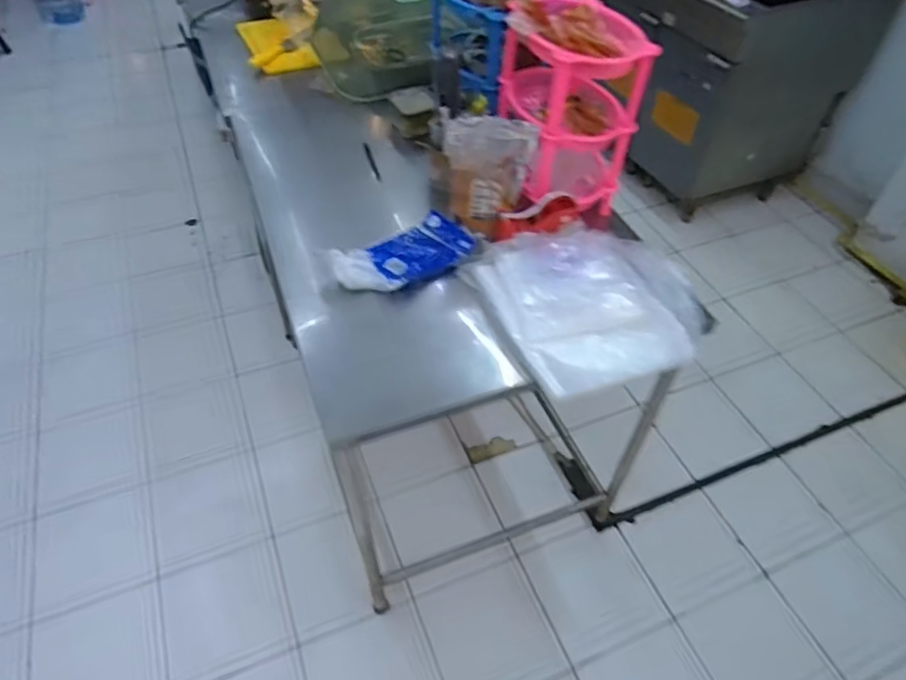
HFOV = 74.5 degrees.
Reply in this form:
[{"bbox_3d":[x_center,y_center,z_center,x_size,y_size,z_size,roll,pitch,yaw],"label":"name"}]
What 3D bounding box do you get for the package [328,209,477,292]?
[{"bbox_3d":[-0.092,-0.163,1.113,0.256,0.055,0.135,-32,57,-26],"label":"package"}]

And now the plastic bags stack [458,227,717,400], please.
[{"bbox_3d":[0.241,-0.079,1.051,0.339,0.057,0.335,-18,53,-17],"label":"plastic bags stack"}]

